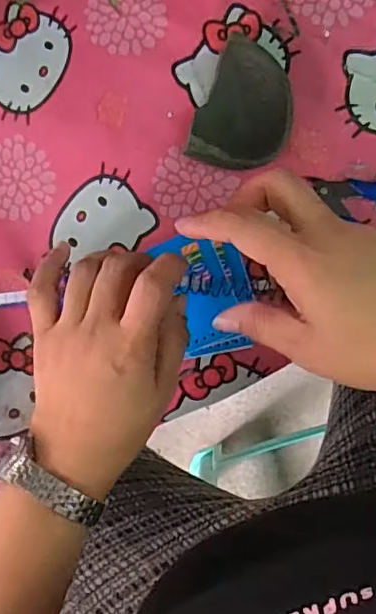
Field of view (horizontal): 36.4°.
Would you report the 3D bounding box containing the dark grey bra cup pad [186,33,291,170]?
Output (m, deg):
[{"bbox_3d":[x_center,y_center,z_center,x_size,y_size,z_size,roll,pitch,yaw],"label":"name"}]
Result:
[{"bbox_3d":[0.041,-0.145,0.415,0.068,0.025,0.092,9,88,9],"label":"dark grey bra cup pad"}]

